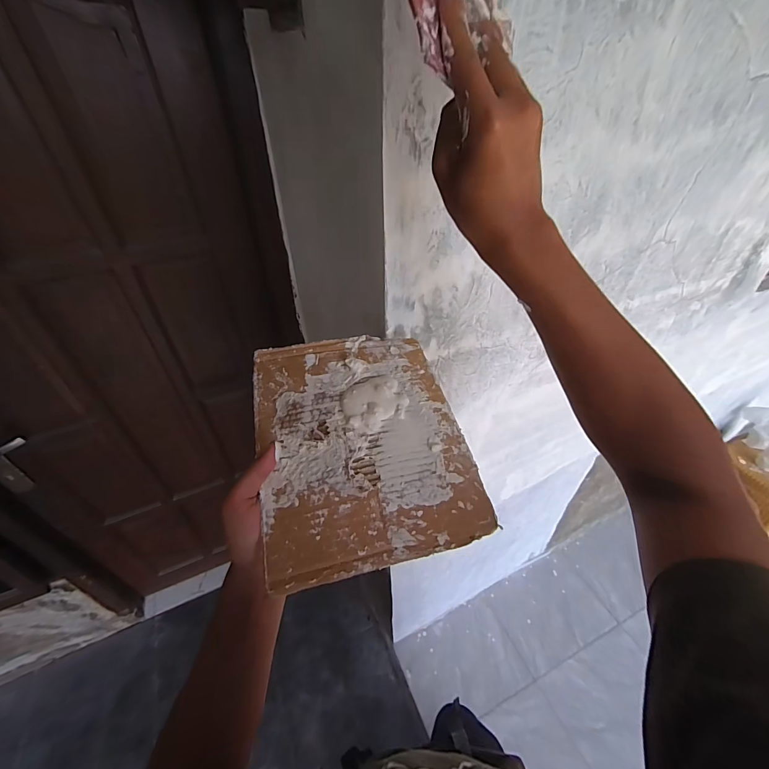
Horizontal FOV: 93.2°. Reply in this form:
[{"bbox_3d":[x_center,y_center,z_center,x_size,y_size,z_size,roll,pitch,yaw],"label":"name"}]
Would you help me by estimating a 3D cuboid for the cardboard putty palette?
[{"bbox_3d":[-0.022,0.042,0.345,0.185,0.014,0.238,-10,54,-12],"label":"cardboard putty palette"}]

